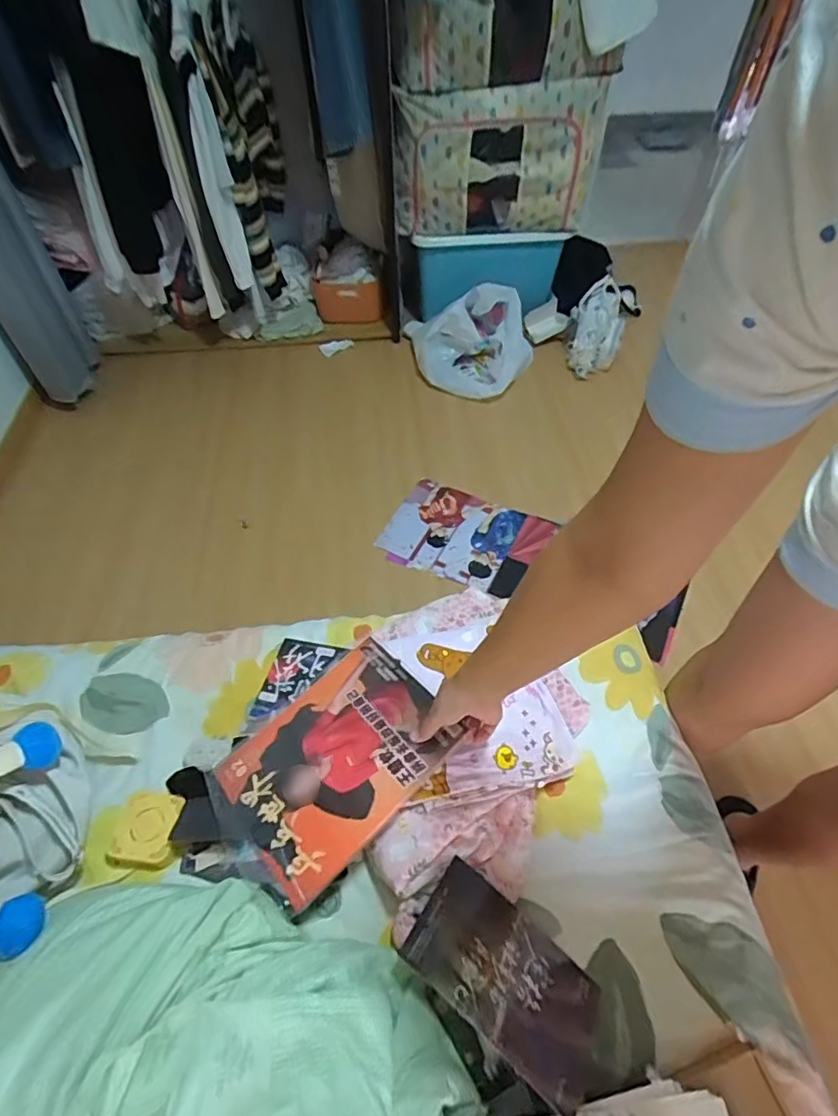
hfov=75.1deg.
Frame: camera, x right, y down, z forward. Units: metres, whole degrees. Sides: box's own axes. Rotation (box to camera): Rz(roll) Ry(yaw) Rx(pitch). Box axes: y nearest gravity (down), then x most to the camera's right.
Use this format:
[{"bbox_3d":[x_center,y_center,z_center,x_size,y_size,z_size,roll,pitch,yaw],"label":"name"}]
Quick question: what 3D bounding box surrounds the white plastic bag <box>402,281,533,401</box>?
[{"bbox_3d":[0.149,-0.693,1.771,0.425,0.287,0.199,10,54,8],"label":"white plastic bag"}]

